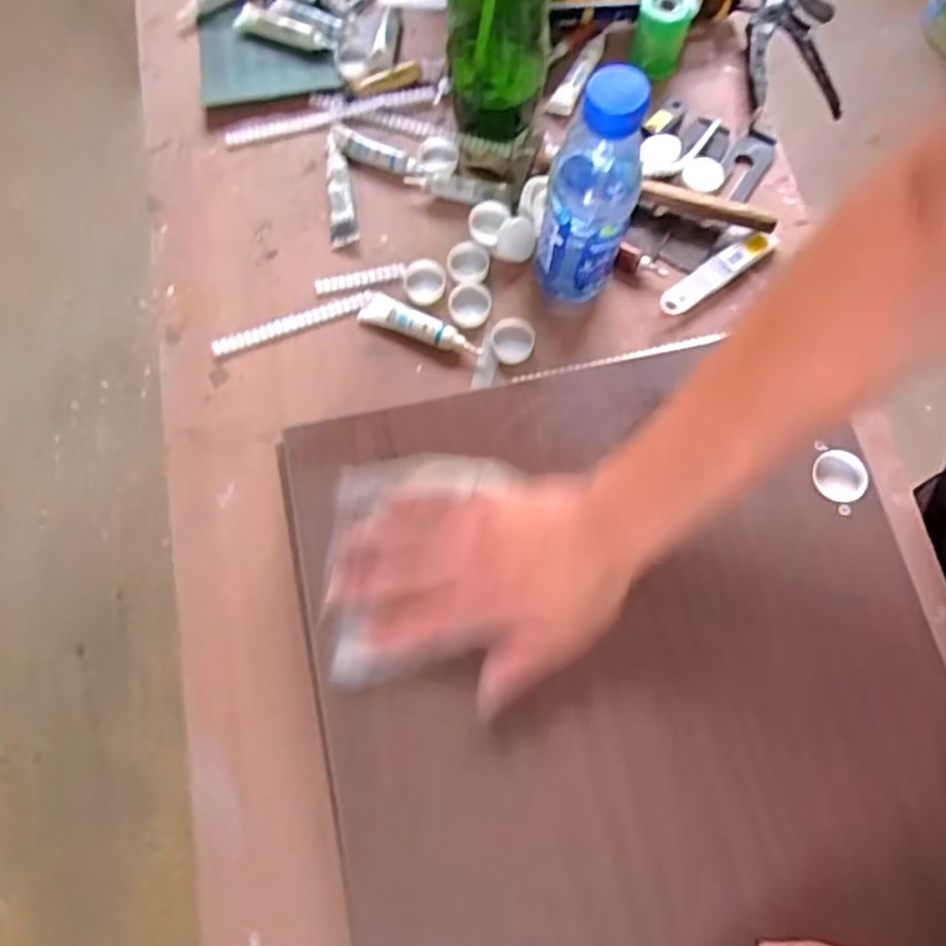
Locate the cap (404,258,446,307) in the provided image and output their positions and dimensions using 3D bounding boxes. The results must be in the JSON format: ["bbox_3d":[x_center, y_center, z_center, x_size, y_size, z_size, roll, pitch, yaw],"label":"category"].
[{"bbox_3d":[-0.043,-0.169,0.629,0.036,0.009,0.041,4,74,1],"label":"cap"}]

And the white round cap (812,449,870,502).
[{"bbox_3d":[0.256,0.002,0.497,0.035,0.010,0.034,40,78,11],"label":"white round cap"}]

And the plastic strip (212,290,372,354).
[{"bbox_3d":[-0.157,-0.131,0.621,0.141,0.007,0.014,-20,75,-5],"label":"plastic strip"}]

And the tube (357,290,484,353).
[{"bbox_3d":[-0.045,-0.128,0.612,0.110,0.014,0.027,22,75,6],"label":"tube"}]

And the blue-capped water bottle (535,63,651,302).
[{"bbox_3d":[0.088,-0.202,0.535,0.066,0.200,0.063,19,75,6],"label":"blue-capped water bottle"}]

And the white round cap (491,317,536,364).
[{"bbox_3d":[0.035,-0.114,0.614,0.037,0.011,0.037,0,74,0],"label":"white round cap"}]

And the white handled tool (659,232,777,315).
[{"bbox_3d":[0.216,-0.178,0.627,0.116,0.010,0.025,-36,77,-10],"label":"white handled tool"}]

